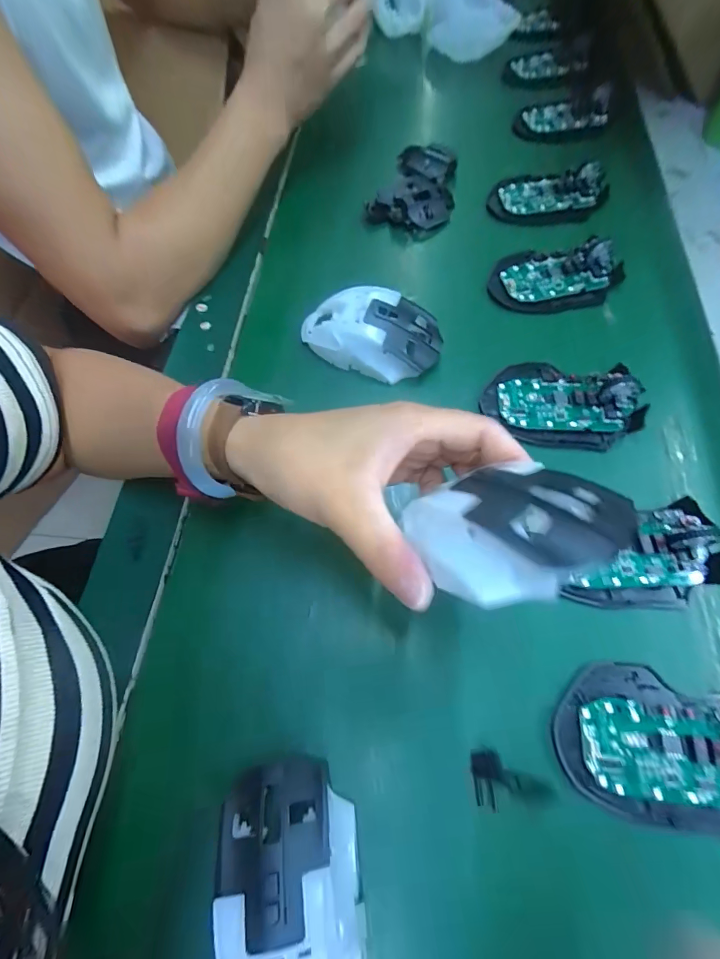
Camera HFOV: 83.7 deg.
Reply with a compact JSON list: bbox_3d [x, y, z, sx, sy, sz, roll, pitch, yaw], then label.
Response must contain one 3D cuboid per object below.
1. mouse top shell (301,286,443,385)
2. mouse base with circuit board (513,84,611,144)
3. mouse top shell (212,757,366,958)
[{"bbox_3d":[0.007,-0.119,0.331,0.113,0.040,0.064,16,67,7],"label":"mouse top shell"},{"bbox_3d":[0.231,-0.419,0.464,0.109,0.016,0.053,-4,82,4],"label":"mouse base with circuit board"},{"bbox_3d":[-0.031,0.200,0.183,0.064,0.025,0.113,-8,67,-4],"label":"mouse top shell"}]

